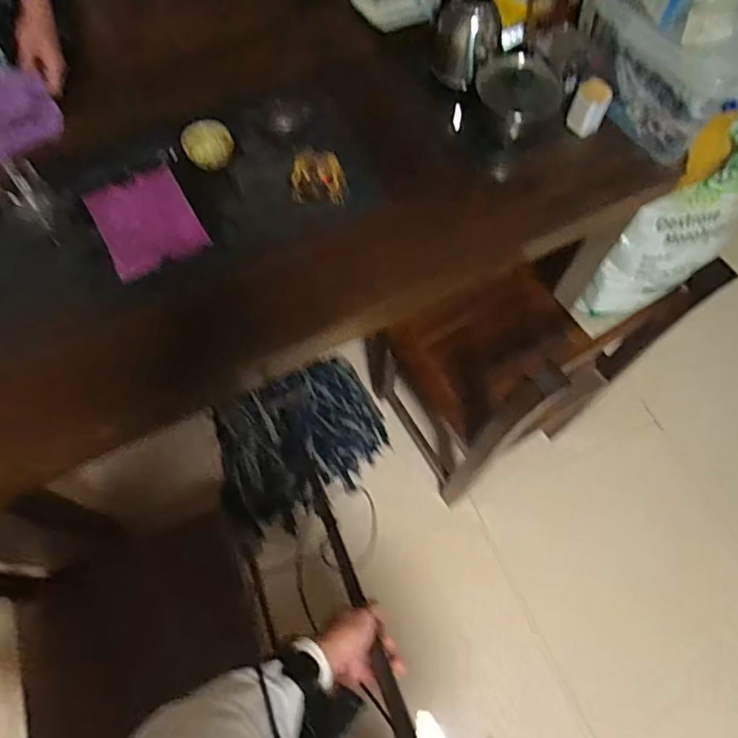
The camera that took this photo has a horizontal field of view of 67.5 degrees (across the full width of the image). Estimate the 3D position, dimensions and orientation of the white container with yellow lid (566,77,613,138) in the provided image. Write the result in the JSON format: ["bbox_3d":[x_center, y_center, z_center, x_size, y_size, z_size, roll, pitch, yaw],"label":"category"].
[{"bbox_3d":[0.412,-0.492,1.036,0.070,0.068,0.080,24,68,7],"label":"white container with yellow lid"}]

